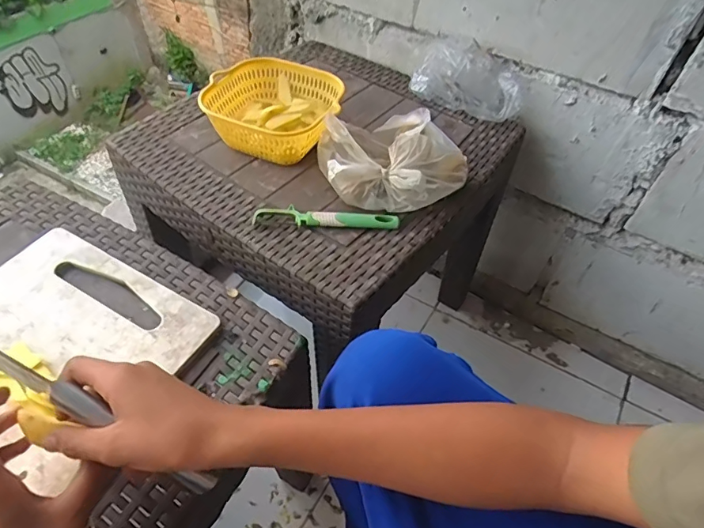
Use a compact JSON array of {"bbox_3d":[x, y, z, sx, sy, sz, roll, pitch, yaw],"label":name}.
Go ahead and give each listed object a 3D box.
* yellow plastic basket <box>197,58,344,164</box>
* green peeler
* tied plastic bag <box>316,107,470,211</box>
[{"bbox_3d":[-0.105,-0.210,0.655,0.170,0.072,0.164,15,51,9],"label":"yellow plastic basket"},{"bbox_3d":[-0.030,-0.054,0.565,0.170,0.014,0.023,4,50,-1],"label":"green peeler"},{"bbox_3d":[0.048,-0.132,0.592,0.183,0.083,0.132,12,50,7],"label":"tied plastic bag"}]

